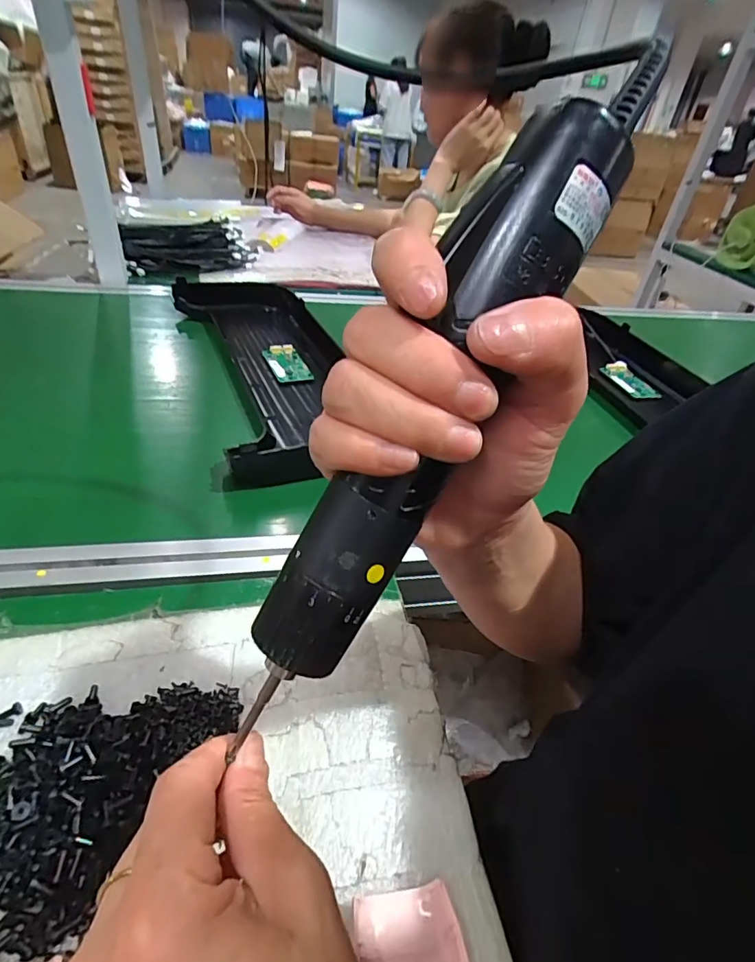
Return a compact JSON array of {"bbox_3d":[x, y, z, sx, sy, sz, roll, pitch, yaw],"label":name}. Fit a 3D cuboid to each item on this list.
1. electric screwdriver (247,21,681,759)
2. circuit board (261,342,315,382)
[{"bbox_3d":[0.024,-0.034,0.158,0.037,0.238,0.035,29,3,25],"label":"electric screwdriver"},{"bbox_3d":[-0.126,-0.165,0.681,0.047,0.009,0.101,-12,42,-23],"label":"circuit board"}]

